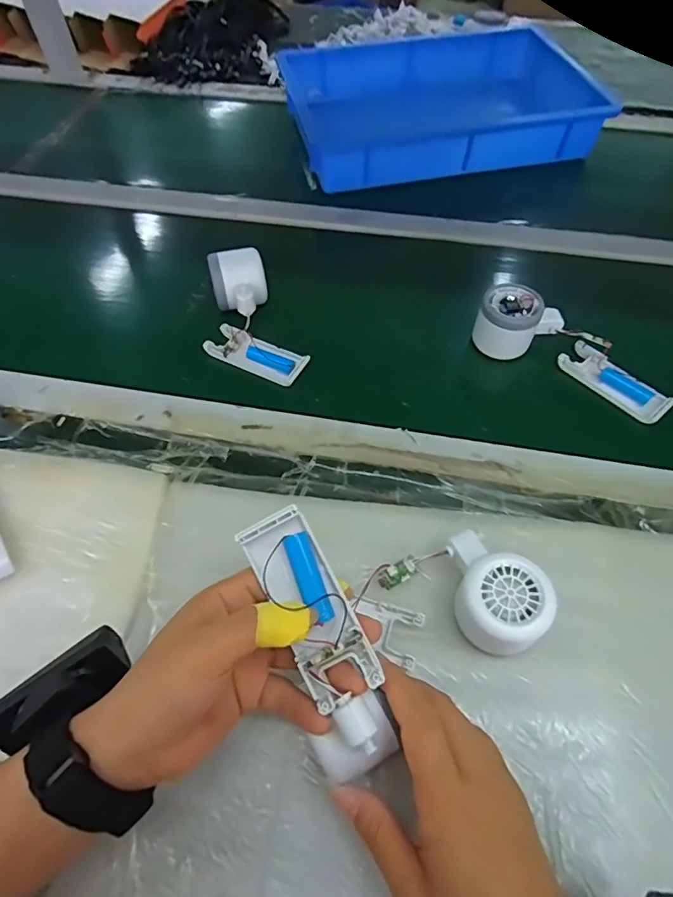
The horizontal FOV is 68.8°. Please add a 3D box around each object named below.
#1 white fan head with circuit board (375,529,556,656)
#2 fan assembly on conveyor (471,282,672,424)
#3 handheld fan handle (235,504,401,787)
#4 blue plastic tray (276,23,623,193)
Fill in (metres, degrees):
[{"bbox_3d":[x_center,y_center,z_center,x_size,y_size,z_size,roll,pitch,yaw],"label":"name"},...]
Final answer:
[{"bbox_3d":[0.091,0.094,0.338,0.102,0.052,0.058,35,64,21],"label":"white fan head with circuit board"},{"bbox_3d":[0.231,-0.097,0.475,0.190,0.055,0.055,29,62,18],"label":"fan assembly on conveyor"},{"bbox_3d":[-0.008,0.103,0.264,0.043,0.027,0.140,-21,81,-13],"label":"handheld fan handle"},{"bbox_3d":[0.151,-0.524,0.750,0.431,0.072,0.286,-10,57,-6],"label":"blue plastic tray"}]

